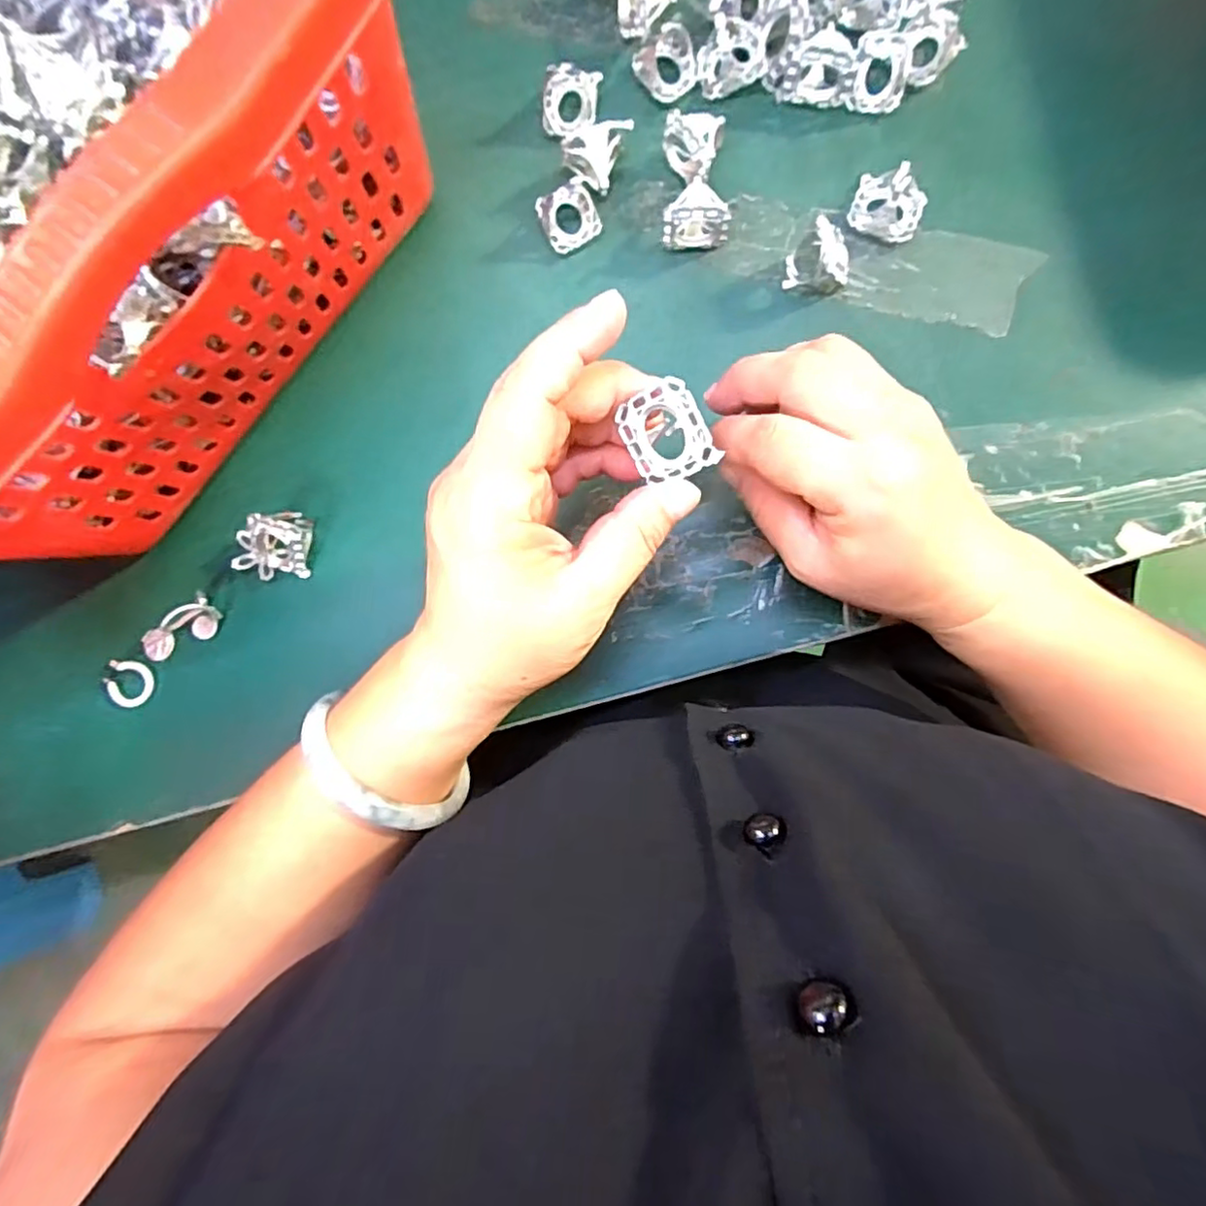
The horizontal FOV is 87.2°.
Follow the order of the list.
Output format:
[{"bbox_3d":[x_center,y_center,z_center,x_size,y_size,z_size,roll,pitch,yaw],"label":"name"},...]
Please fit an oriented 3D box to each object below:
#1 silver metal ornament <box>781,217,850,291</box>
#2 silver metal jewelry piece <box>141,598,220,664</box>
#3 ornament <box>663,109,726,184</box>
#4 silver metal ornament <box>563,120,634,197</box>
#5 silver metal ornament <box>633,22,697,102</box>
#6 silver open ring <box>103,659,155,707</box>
[{"bbox_3d":[0.099,-0.156,0.287,0.029,0.027,0.020,11,88,5],"label":"silver metal ornament"},{"bbox_3d":[-0.209,0.015,0.309,0.042,0.015,0.017,-29,86,3],"label":"silver metal jewelry piece"},{"bbox_3d":[0.042,-0.210,0.295,0.027,0.023,0.024,4,88,5],"label":"ornament"},{"bbox_3d":[-0.004,-0.213,0.299,0.026,0.023,0.028,25,90,5],"label":"silver metal ornament"},{"bbox_3d":[0.031,-0.258,0.302,0.025,0.018,0.027,0,88,5],"label":"silver metal ornament"},{"bbox_3d":[-0.236,0.040,0.315,0.021,0.004,0.023,26,90,-16],"label":"silver open ring"}]

